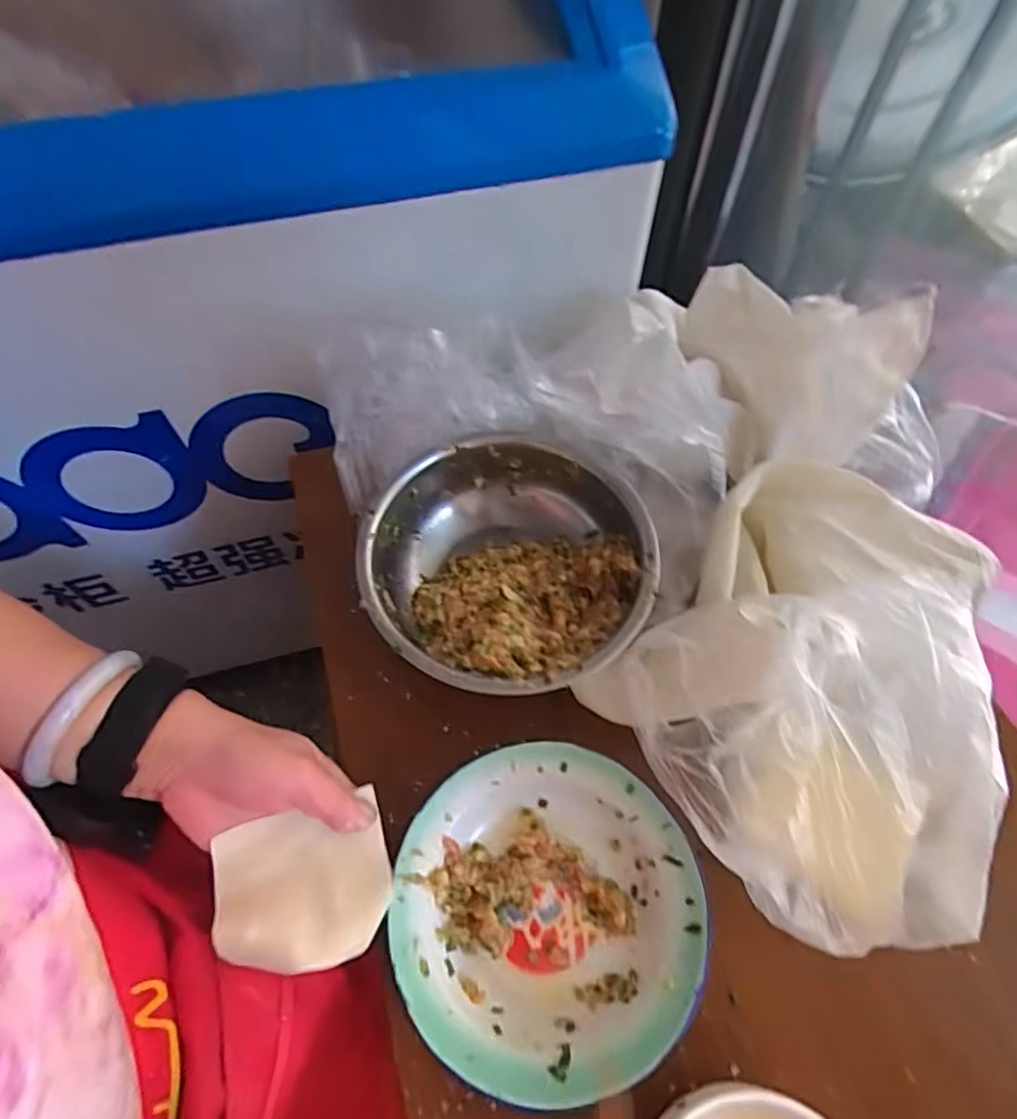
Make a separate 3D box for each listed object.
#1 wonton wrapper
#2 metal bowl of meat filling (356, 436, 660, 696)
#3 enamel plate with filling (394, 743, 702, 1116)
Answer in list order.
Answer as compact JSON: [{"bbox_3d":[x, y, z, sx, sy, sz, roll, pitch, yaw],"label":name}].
[{"bbox_3d":[-0.109,0.177,0.325,0.088,0.011,0.075,-9,54,-24],"label":"wonton wrapper"},{"bbox_3d":[0.000,0.006,0.431,0.192,0.063,0.190,0,59,0],"label":"metal bowl of meat filling"},{"bbox_3d":[0.022,0.198,0.349,0.166,0.034,0.165,0,59,0],"label":"enamel plate with filling"}]

